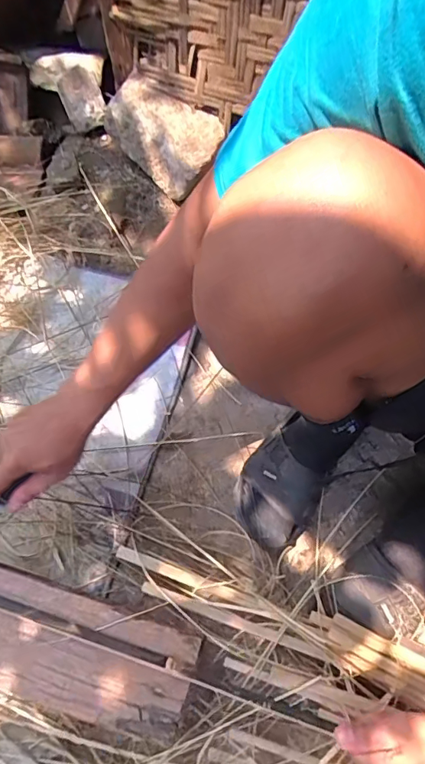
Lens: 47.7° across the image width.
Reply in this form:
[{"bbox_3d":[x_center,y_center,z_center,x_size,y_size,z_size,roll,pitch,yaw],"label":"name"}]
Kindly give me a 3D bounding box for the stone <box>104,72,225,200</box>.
[{"bbox_3d":[-0.081,-0.454,0.874,0.196,0.126,0.145,38,70,15],"label":"stone"}]

